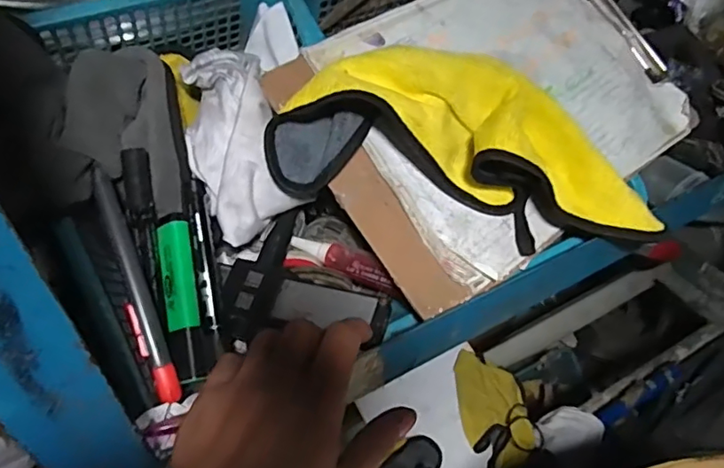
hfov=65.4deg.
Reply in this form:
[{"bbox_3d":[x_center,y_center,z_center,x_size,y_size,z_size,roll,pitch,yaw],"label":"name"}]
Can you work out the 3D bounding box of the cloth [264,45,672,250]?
[{"bbox_3d":[0.081,-0.065,0.408,0.284,0.087,0.101,13,46,-9],"label":"cloth"}]

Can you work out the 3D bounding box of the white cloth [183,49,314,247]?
[{"bbox_3d":[-0.086,-0.063,0.400,0.070,0.044,0.135,-10,90,-10],"label":"white cloth"}]

